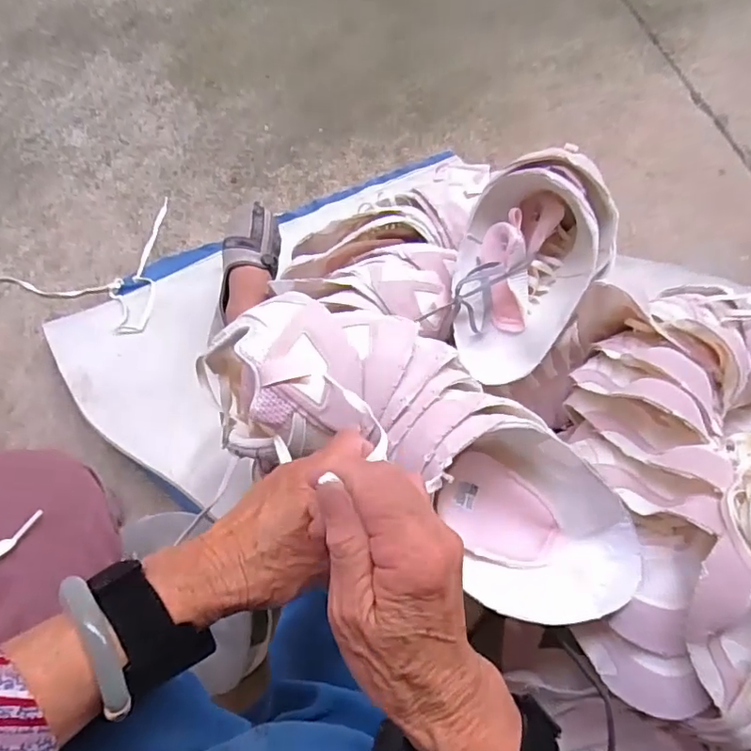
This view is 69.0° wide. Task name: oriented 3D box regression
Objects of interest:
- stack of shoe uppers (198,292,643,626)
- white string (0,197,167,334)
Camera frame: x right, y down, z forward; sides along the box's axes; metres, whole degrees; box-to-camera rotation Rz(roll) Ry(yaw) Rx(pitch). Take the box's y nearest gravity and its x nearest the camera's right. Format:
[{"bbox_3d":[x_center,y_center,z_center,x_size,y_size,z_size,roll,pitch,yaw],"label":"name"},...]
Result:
[{"bbox_3d":[0.055,0.074,0.473,0.406,0.137,0.159,34,67,-16],"label":"stack of shoe uppers"},{"bbox_3d":[-0.600,-0.162,0.869,0.501,0.024,0.255,-4,66,-3],"label":"white string"}]

